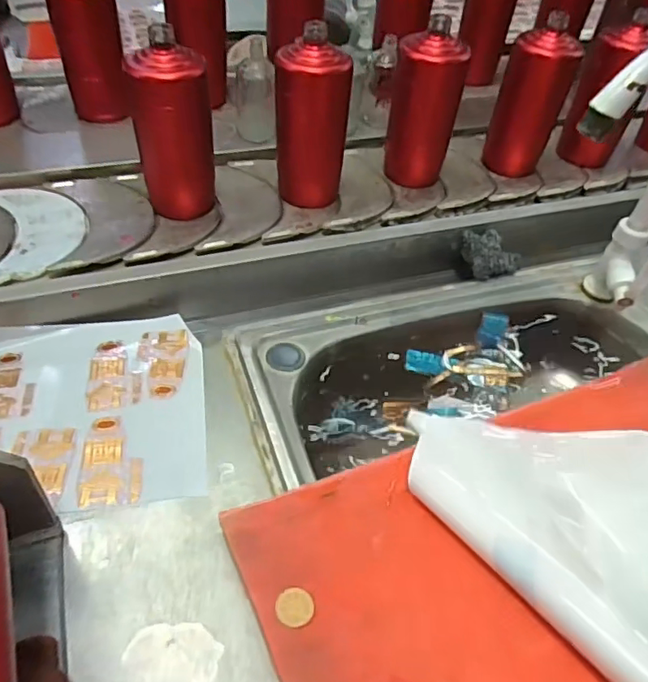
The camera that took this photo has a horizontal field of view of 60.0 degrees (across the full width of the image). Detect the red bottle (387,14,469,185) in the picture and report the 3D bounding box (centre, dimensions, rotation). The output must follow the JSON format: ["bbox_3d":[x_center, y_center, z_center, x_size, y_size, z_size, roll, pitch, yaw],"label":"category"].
[{"bbox_3d":[0.121,-0.280,0.693,0.069,0.176,0.064,-22,54,-23],"label":"red bottle"}]

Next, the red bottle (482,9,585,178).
[{"bbox_3d":[0.269,-0.308,0.730,0.070,0.174,0.069,-9,50,-13],"label":"red bottle"}]

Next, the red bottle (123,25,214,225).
[{"bbox_3d":[-0.160,-0.223,0.613,0.065,0.178,0.074,32,54,21],"label":"red bottle"}]

